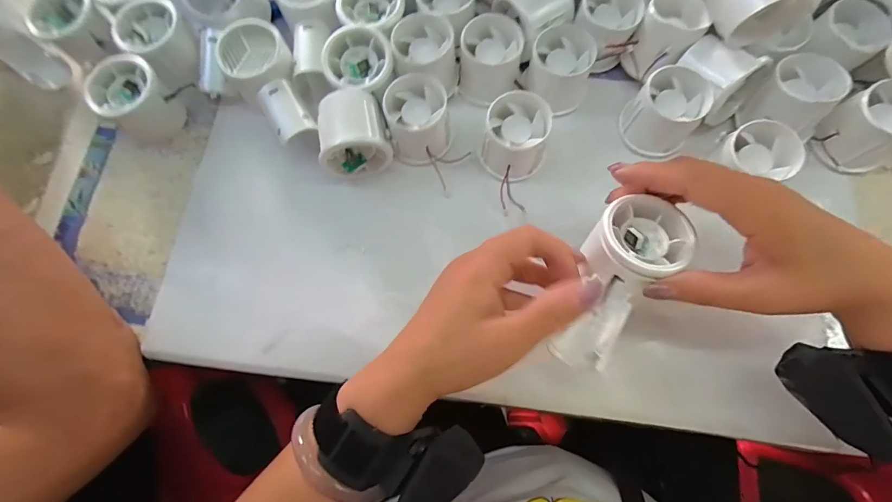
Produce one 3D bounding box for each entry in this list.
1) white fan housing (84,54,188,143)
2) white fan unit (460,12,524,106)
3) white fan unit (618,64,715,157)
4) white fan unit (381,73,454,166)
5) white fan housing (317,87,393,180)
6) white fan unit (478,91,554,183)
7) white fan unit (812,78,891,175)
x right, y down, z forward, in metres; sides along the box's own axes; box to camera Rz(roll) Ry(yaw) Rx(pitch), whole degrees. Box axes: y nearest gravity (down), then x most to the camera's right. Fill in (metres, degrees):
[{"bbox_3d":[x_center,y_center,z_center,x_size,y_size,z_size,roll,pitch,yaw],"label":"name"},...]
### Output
[{"bbox_3d":[-0.271,-0.132,0.364,0.049,0.052,0.053,0,75,2],"label":"white fan housing"},{"bbox_3d":[0.040,-0.164,0.358,0.052,0.043,0.056,4,75,3],"label":"white fan unit"},{"bbox_3d":[0.181,-0.116,0.342,0.050,0.045,0.055,0,75,2],"label":"white fan unit"},{"bbox_3d":[-0.023,-0.109,0.351,0.051,0.043,0.061,-16,75,-3],"label":"white fan unit"},{"bbox_3d":[-0.078,-0.097,0.347,0.055,0.047,0.056,-15,75,-3],"label":"white fan housing"},{"bbox_3d":[0.057,-0.091,0.341,0.053,0.048,0.053,0,75,2],"label":"white fan unit"},{"bbox_3d":[0.339,-0.096,0.331,0.060,0.052,0.055,-30,76,-6],"label":"white fan unit"}]

